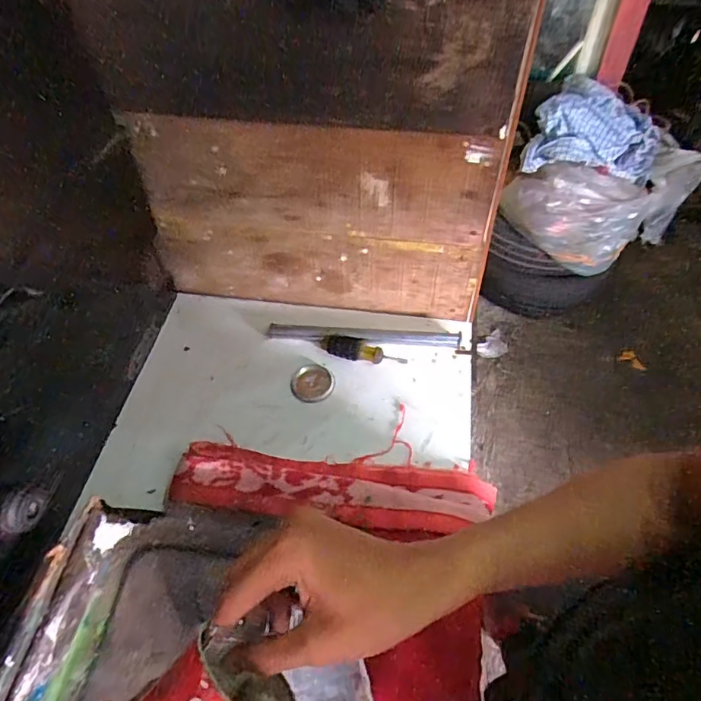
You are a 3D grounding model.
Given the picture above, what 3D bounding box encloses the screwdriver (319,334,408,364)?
[{"bbox_3d":[0.021,0.001,0.866,0.147,0.026,0.039,9,53,11],"label":"screwdriver"}]

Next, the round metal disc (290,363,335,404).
[{"bbox_3d":[-0.064,0.053,0.844,0.072,0.011,0.071,-2,52,3],"label":"round metal disc"}]

